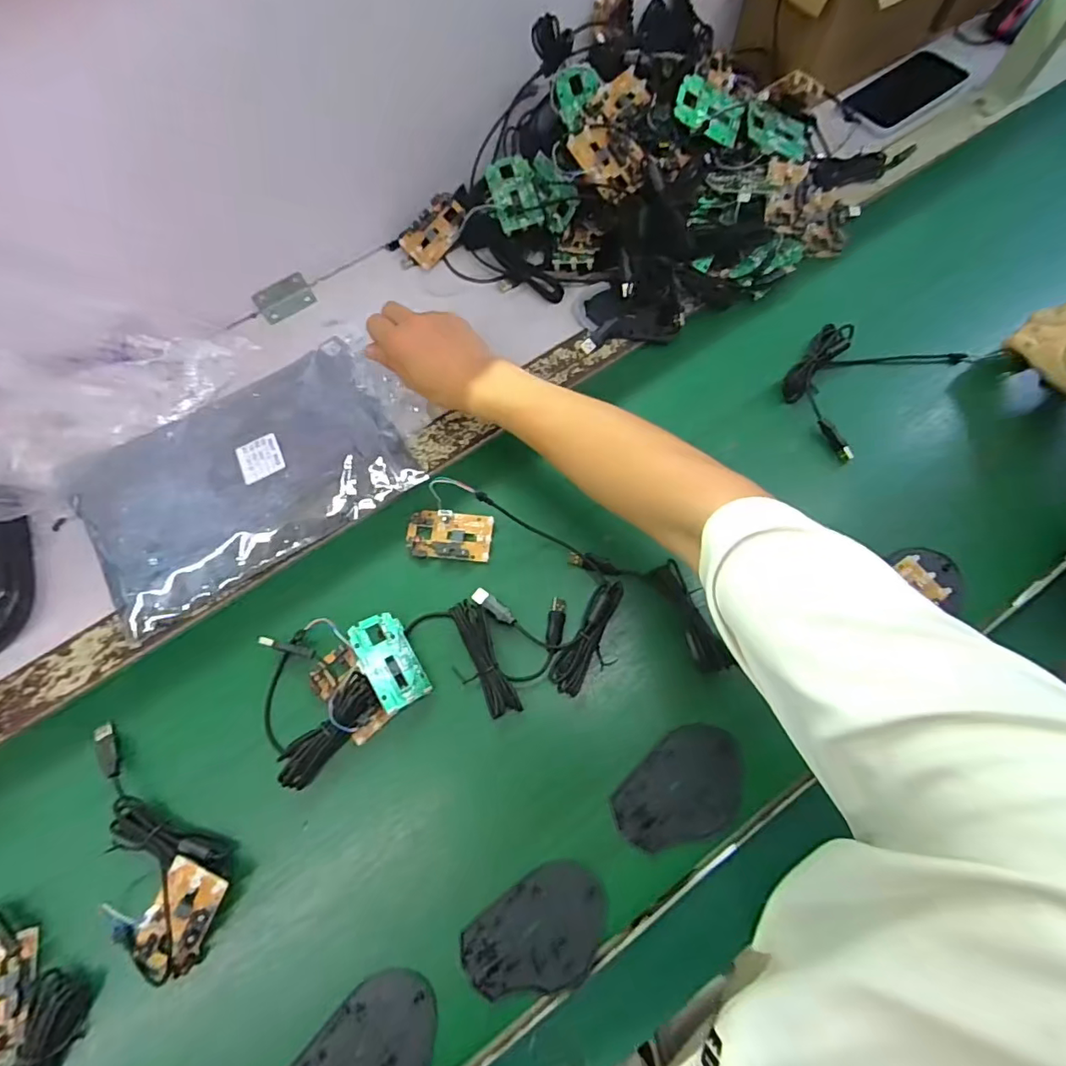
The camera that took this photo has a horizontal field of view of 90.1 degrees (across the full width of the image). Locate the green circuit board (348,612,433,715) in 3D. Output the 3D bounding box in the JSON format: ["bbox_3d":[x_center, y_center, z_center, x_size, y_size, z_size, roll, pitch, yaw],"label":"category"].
[{"bbox_3d":[-0.118,0.105,0.440,0.045,0.006,0.076,-20,75,-41],"label":"green circuit board"}]

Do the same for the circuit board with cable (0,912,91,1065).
[{"bbox_3d":[-0.391,0.369,0.366,0.111,0.018,0.155,26,74,10],"label":"circuit board with cable"}]

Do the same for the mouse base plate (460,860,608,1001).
[{"bbox_3d":[0.006,0.295,0.390,0.107,0.004,0.072,-35,74,-9],"label":"mouse base plate"}]

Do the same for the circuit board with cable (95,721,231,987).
[{"bbox_3d":[-0.309,0.245,0.405,0.180,0.027,0.089,35,76,12],"label":"circuit board with cable"}]

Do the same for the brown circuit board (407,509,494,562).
[{"bbox_3d":[-0.077,0.002,0.491,0.077,0.012,0.044,5,72,3],"label":"brown circuit board"}]

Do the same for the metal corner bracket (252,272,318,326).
[{"bbox_3d":[-0.275,-0.260,0.594,0.061,0.022,0.031,-37,74,-10],"label":"metal corner bracket"}]

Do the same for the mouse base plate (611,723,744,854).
[{"bbox_3d":[0.120,0.202,0.415,0.109,0.007,0.073,-43,76,-12],"label":"mouse base plate"}]

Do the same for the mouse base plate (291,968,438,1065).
[{"bbox_3d":[-0.113,0.364,0.368,0.110,0.006,0.073,-43,75,-11],"label":"mouse base plate"}]

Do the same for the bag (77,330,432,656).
[{"bbox_3d":[-0.264,-0.066,0.512,0.315,0.019,0.193,-32,74,-9],"label":"bag"}]

